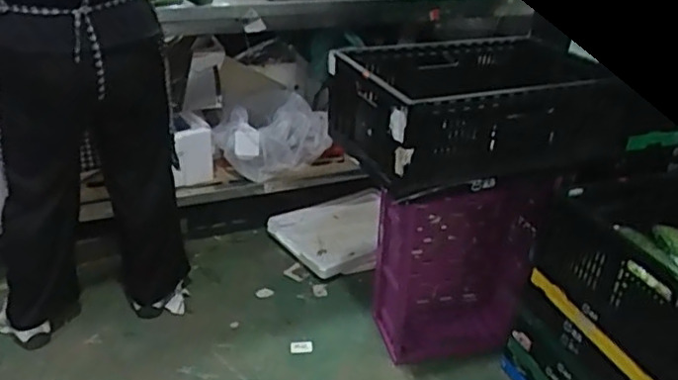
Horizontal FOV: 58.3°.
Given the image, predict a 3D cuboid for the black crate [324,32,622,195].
[{"bbox_3d":[0.312,-0.211,1.451,0.599,0.232,0.466,-9,30,-21],"label":"black crate"}]

